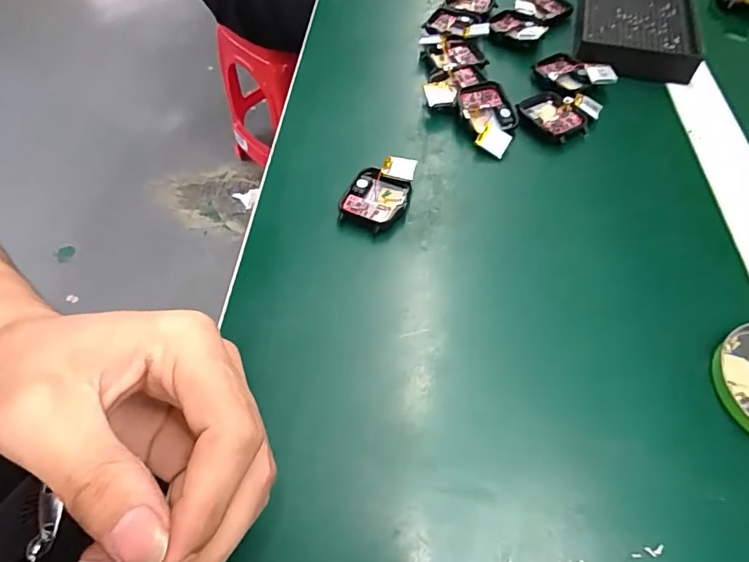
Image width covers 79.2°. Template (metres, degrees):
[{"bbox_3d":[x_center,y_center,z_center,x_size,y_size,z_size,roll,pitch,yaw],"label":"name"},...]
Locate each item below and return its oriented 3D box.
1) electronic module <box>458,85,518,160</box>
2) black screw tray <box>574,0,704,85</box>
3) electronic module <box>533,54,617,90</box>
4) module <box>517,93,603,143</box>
[{"bbox_3d":[0.080,-0.115,0.323,0.040,0.019,0.053,6,57,8],"label":"electronic module"},{"bbox_3d":[0.221,-0.224,0.386,0.089,0.026,0.143,13,59,12],"label":"black screw tray"},{"bbox_3d":[0.153,-0.161,0.351,0.035,0.012,0.054,-36,61,-18],"label":"electronic module"},{"bbox_3d":[0.135,-0.124,0.332,0.051,0.012,0.044,-37,62,-19],"label":"module"}]

